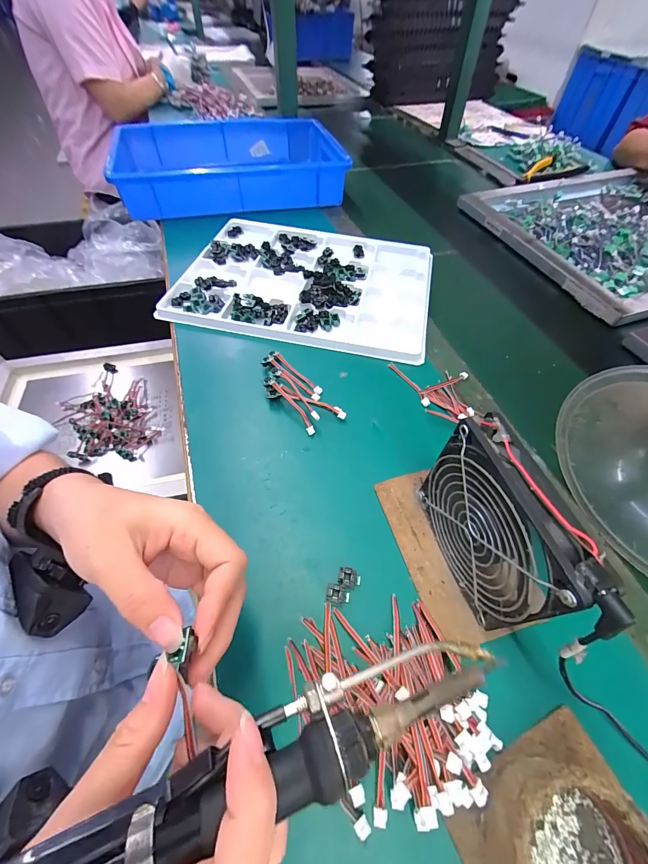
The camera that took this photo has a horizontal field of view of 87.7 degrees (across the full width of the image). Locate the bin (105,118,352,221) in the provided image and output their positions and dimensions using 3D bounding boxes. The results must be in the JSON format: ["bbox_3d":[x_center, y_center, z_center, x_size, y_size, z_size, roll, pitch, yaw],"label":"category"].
[{"bbox_3d":[-0.190,-0.559,0.687,0.403,0.068,0.333,-13,57,-10],"label":"bin"}]

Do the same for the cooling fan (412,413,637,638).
[{"bbox_3d":[0.117,0.071,0.236,0.030,0.129,0.124,-15,57,-11],"label":"cooling fan"}]

